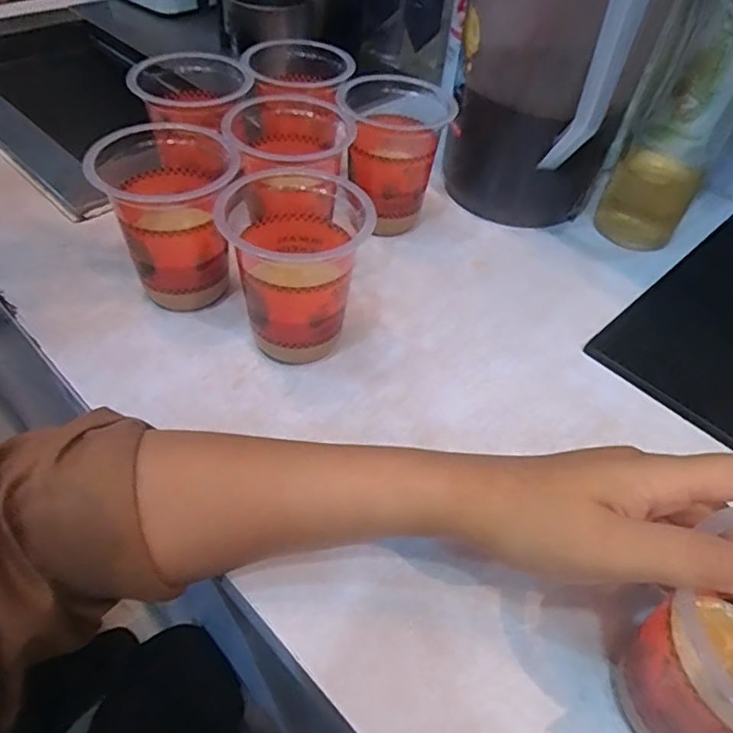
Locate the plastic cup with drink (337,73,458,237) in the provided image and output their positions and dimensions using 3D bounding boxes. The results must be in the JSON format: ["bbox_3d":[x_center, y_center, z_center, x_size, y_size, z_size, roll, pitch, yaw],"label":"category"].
[{"bbox_3d":[0.020,-0.172,0.476,0.083,0.118,0.080,5,49,0],"label":"plastic cup with drink"}]

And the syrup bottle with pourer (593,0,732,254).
[{"bbox_3d":[0.260,-0.238,0.436,0.070,0.295,0.080,32,54,21],"label":"syrup bottle with pourer"}]

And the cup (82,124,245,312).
[{"bbox_3d":[-0.131,-0.099,0.404,0.081,0.107,0.086,2,49,-3],"label":"cup"}]

